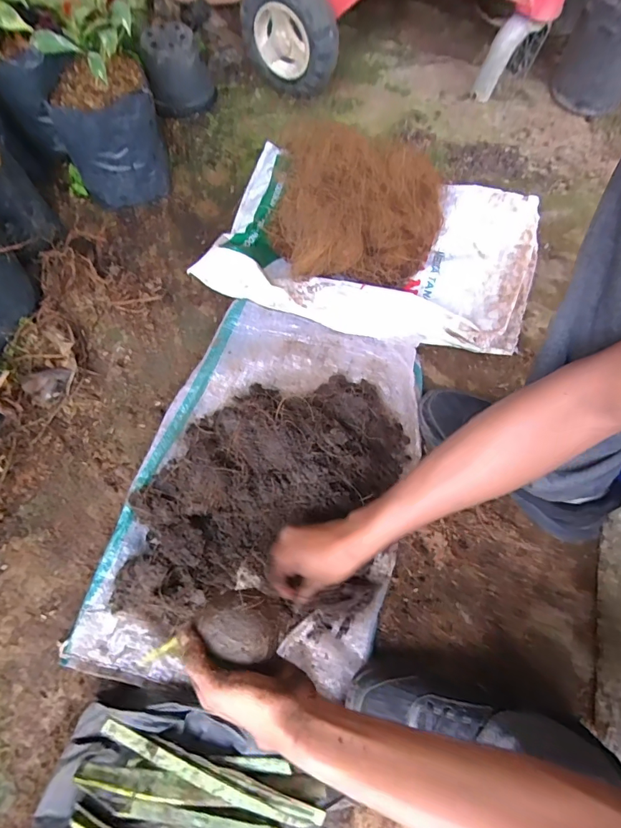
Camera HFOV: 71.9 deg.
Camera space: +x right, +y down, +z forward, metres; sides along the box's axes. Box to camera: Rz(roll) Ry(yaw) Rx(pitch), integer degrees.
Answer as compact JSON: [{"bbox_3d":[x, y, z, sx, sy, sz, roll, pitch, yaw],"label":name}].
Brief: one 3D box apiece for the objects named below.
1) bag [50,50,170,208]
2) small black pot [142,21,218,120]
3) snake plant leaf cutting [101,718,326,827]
[{"bbox_3d":[-0.311,-0.442,0.690,0.145,0.153,0.130,-23,71,-9],"label":"bag"},{"bbox_3d":[-0.250,-0.644,0.803,0.126,0.108,0.097,-13,70,-6],"label":"small black pot"},{"bbox_3d":[-0.102,0.366,0.430,0.237,0.009,0.024,17,68,12],"label":"snake plant leaf cutting"}]

